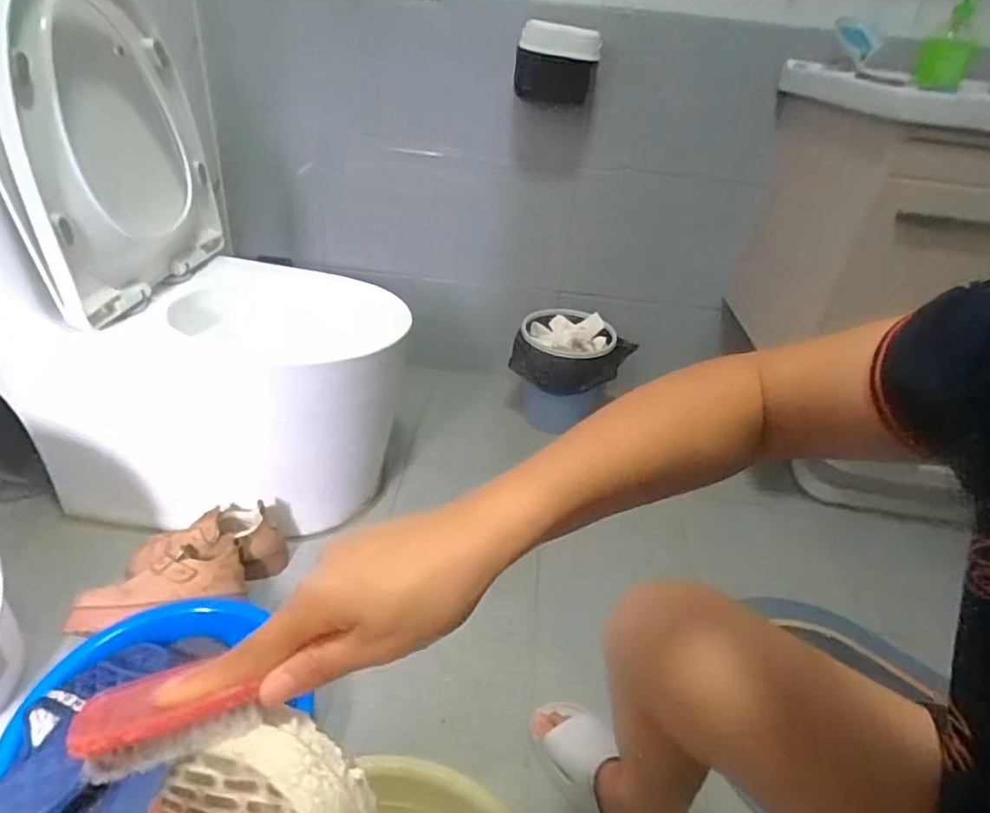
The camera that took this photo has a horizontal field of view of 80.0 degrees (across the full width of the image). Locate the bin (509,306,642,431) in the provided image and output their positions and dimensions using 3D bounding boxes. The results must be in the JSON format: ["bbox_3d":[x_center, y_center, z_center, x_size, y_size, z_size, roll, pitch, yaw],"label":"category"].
[{"bbox_3d":[0.168,-0.089,1.441,0.265,0.249,0.241,4,33,-2],"label":"bin"}]

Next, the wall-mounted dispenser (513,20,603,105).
[{"bbox_3d":[0.120,-0.666,1.151,0.156,0.135,0.079,6,33,0],"label":"wall-mounted dispenser"}]

